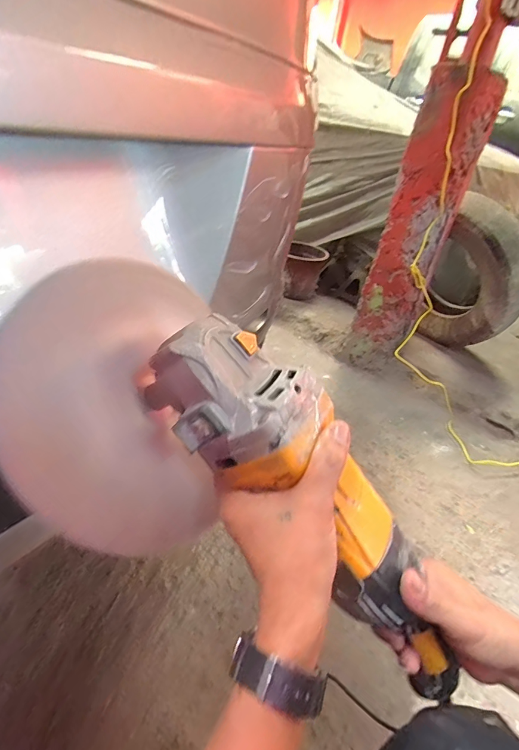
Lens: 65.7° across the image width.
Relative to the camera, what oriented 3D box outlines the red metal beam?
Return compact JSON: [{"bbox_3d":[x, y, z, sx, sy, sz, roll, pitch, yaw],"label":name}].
[{"bbox_3d":[0.503,-0.444,1.348,0.226,0.922,0.183,20,34,14],"label":"red metal beam"}]

